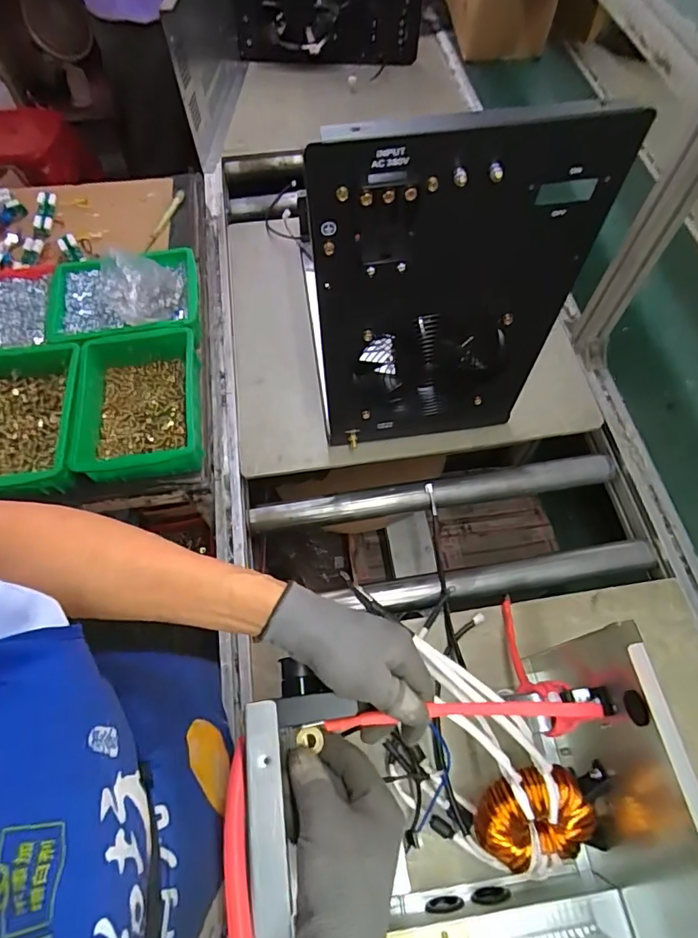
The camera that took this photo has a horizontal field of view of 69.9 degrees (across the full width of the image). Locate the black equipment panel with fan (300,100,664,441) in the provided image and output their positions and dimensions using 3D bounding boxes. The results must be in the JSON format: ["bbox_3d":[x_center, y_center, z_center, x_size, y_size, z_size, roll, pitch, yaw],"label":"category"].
[{"bbox_3d":[0.111,-0.167,0.610,0.293,0.467,0.039,-7,63,-3],"label":"black equipment panel with fan"}]

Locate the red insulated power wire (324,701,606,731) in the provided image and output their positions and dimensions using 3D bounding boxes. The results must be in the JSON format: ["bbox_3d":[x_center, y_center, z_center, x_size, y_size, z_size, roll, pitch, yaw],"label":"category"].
[{"bbox_3d":[0.091,0.194,0.394,0.218,0.023,0.017,-5,63,2],"label":"red insulated power wire"}]

